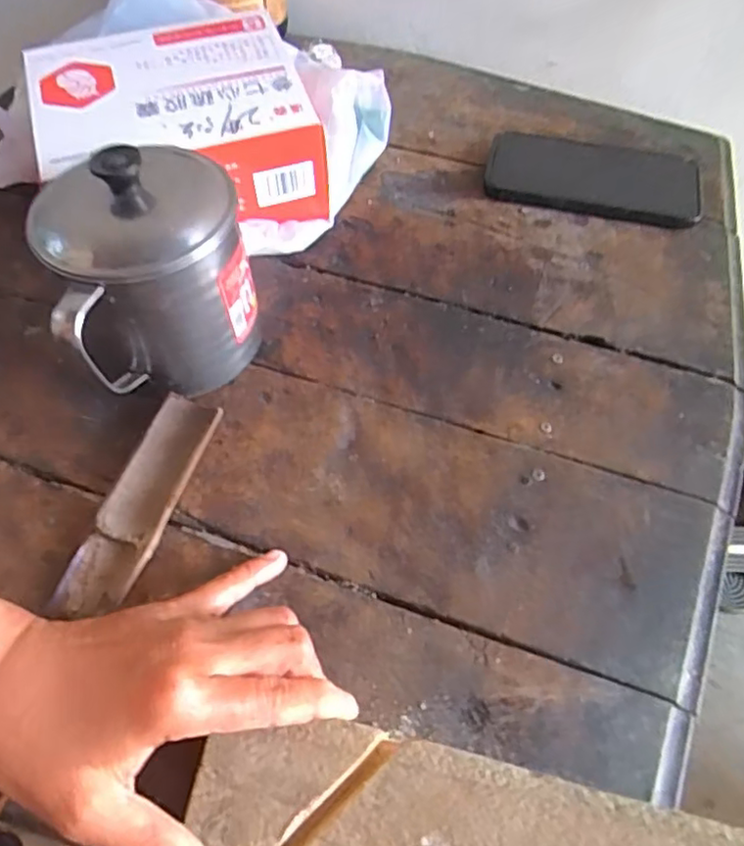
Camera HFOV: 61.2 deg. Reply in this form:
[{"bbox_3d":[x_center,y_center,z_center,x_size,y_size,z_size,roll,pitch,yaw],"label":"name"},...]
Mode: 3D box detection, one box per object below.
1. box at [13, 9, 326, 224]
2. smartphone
[{"bbox_3d":[-0.140,-0.210,0.468,0.198,0.092,0.150,-8,58,-5],"label":"box"},{"bbox_3d":[0.174,-0.195,0.499,0.161,0.012,0.086,13,59,8],"label":"smartphone"}]

